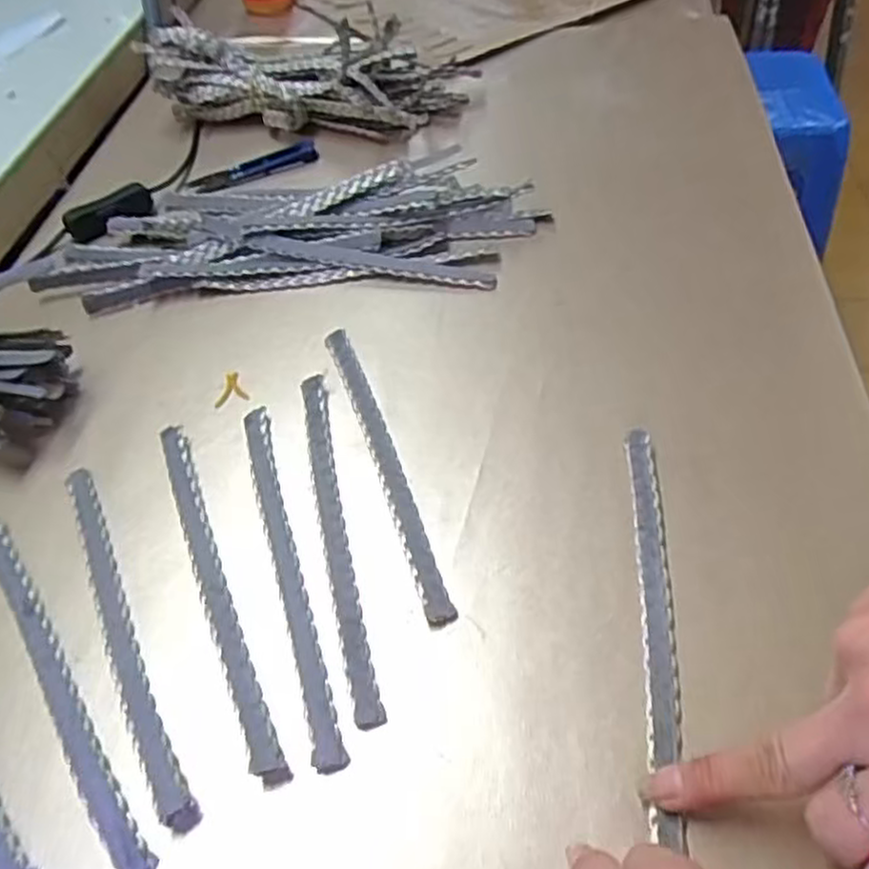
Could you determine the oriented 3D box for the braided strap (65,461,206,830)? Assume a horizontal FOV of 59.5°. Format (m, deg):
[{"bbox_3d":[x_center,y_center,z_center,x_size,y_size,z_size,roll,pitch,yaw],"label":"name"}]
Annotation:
[{"bbox_3d":[-0.139,0.081,0.331,0.013,0.011,0.190,-25,52,-16],"label":"braided strap"}]

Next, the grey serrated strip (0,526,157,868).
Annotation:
[{"bbox_3d":[-0.162,0.101,0.320,0.014,0.007,0.190,-32,54,-21],"label":"grey serrated strip"}]

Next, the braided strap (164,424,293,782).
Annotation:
[{"bbox_3d":[-0.100,0.065,0.341,0.012,0.009,0.188,-21,51,-13],"label":"braided strap"}]

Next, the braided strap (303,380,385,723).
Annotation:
[{"bbox_3d":[-0.047,0.043,0.356,0.014,0.007,0.188,-12,50,-6],"label":"braided strap"}]

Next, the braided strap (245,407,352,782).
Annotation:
[{"bbox_3d":[-0.068,0.058,0.347,0.013,0.004,0.190,-16,50,-9],"label":"braided strap"}]

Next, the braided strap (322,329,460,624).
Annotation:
[{"bbox_3d":[-0.026,0.010,0.381,0.013,0.007,0.191,-17,50,-10],"label":"braided strap"}]

